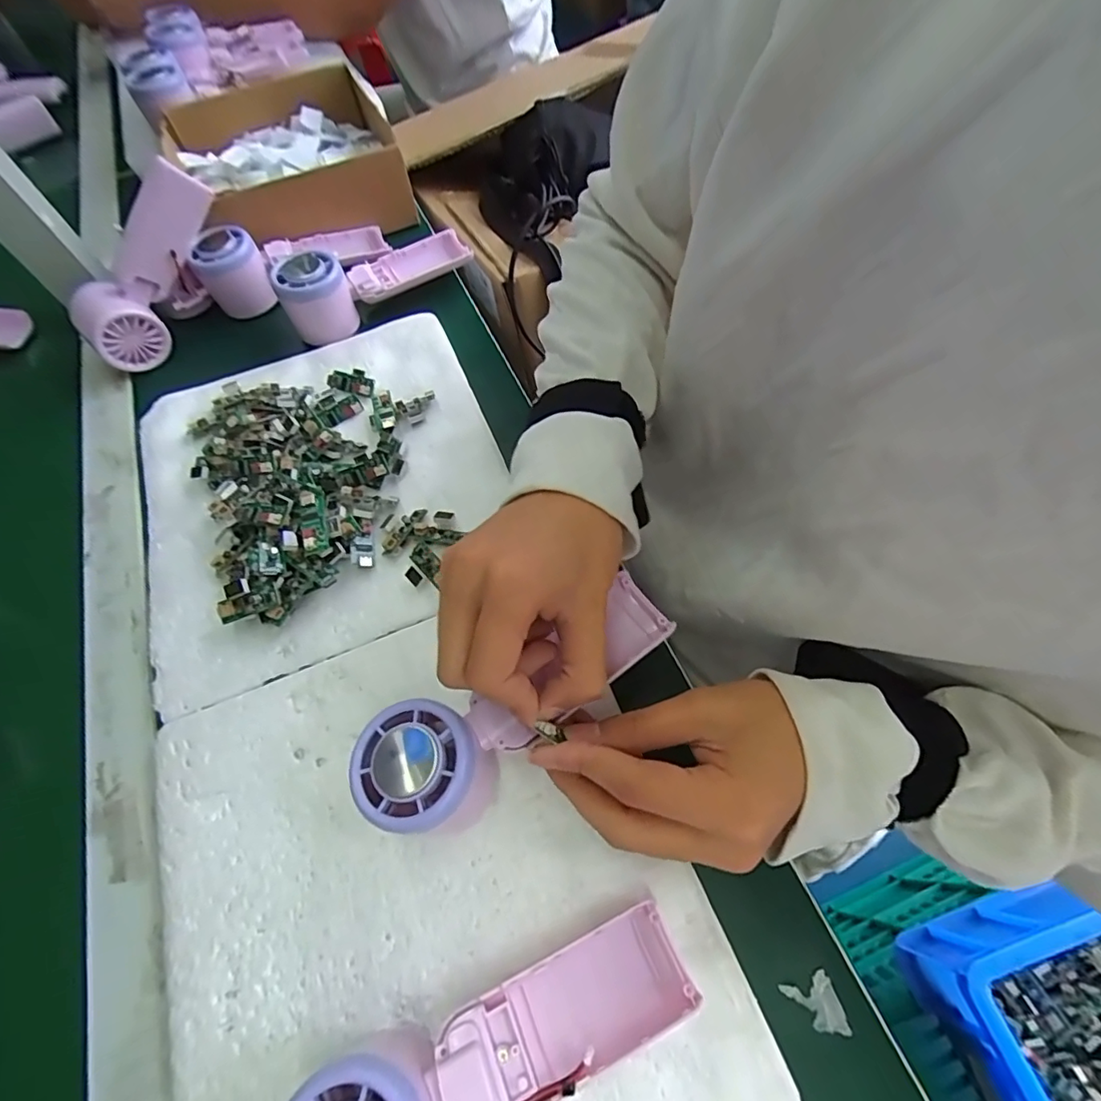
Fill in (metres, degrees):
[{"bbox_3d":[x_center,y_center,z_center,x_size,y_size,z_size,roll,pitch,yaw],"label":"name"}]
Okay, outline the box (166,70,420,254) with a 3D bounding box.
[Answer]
[{"bbox_3d":[-0.260,-0.395,0.549,0.210,0.069,0.240,-24,63,-9],"label":"box"}]

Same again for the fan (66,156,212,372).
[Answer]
[{"bbox_3d":[-0.333,-0.232,0.442,0.046,0.057,0.164,40,105,22],"label":"fan"}]

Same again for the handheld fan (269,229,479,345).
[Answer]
[{"bbox_3d":[-0.152,-0.242,0.467,0.166,0.054,0.059,-37,65,-15],"label":"handheld fan"}]

